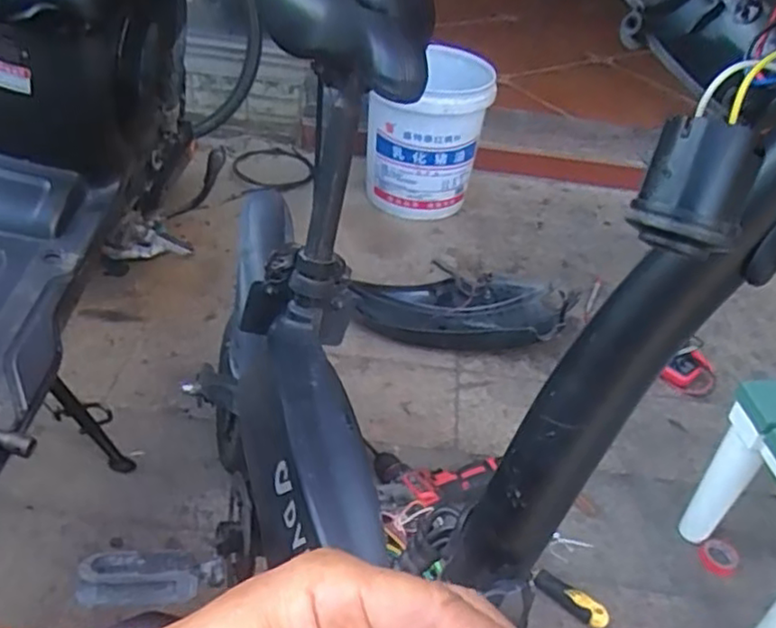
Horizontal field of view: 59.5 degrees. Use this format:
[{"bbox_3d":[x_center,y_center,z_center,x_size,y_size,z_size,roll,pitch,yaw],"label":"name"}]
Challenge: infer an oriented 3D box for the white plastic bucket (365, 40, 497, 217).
[{"bbox_3d":[0.097,-0.456,1.693,0.279,0.315,0.292,5,39,-4],"label":"white plastic bucket"}]

